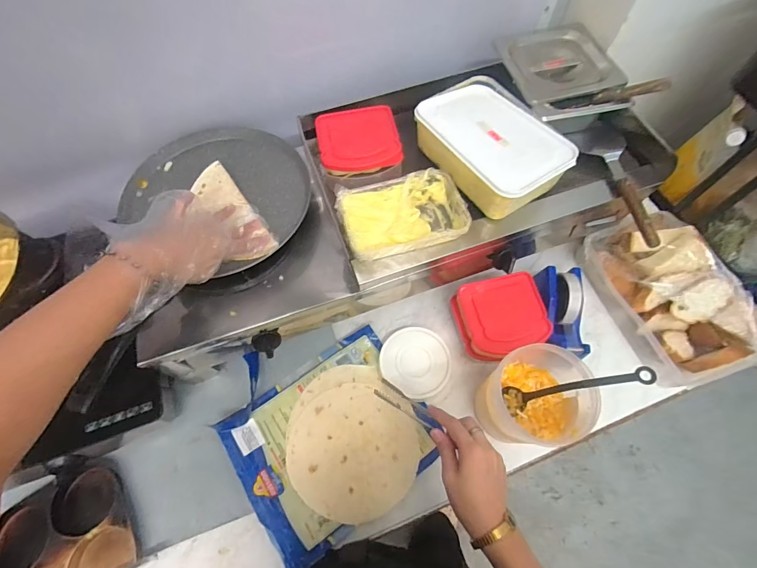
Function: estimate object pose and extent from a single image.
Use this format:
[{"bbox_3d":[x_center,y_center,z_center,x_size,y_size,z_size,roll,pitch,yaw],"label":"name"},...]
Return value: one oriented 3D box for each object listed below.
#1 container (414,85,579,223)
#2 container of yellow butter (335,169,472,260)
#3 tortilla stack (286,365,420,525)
[{"bbox_3d":[0.165,-0.206,0.550,0.148,0.067,0.214,-30,68,-13],"label":"container"},{"bbox_3d":[0.035,-0.101,0.534,0.175,0.036,0.120,-14,66,-6],"label":"container of yellow butter"},{"bbox_3d":[-0.040,0.243,0.574,0.197,0.012,0.216,-9,65,-4],"label":"tortilla stack"}]

